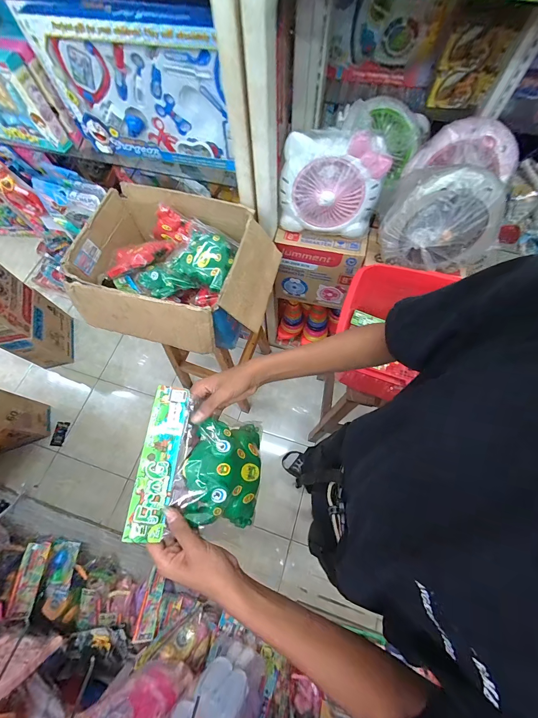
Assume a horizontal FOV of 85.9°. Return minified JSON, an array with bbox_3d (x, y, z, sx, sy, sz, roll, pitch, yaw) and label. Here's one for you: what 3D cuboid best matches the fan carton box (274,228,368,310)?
[{"bbox_3d":[0.154,-0.294,0.963,0.253,0.275,0.073,15,69,7],"label":"fan carton box"}]

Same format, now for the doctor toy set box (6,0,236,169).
[{"bbox_3d":[-0.321,-0.639,0.674,0.486,0.288,0.093,18,69,9],"label":"doctor toy set box"}]

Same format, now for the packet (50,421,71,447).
[{"bbox_3d":[-1.017,0.363,1.404,0.067,0.009,0.114,5,68,4],"label":"packet"}]

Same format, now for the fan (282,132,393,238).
[{"bbox_3d":[0.158,-0.447,0.748,0.244,0.233,0.081,16,69,8],"label":"fan"}]

